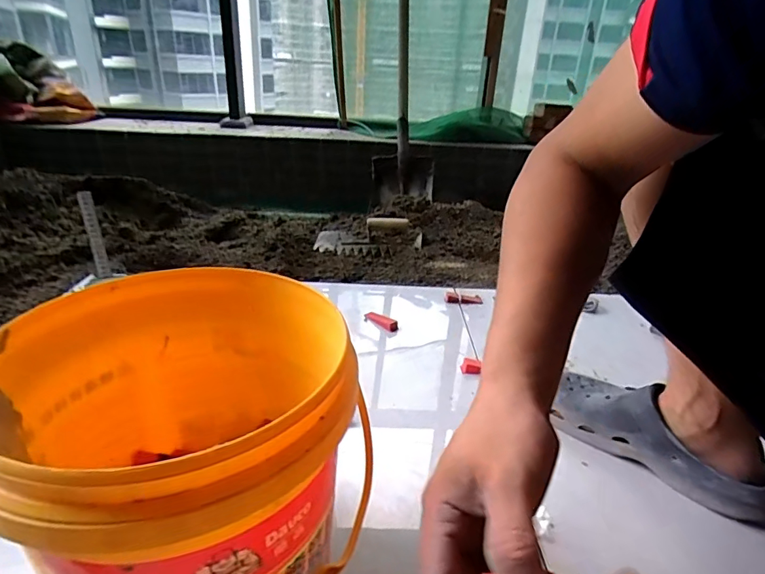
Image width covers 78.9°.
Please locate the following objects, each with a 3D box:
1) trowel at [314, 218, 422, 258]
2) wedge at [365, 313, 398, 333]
[{"bbox_3d":[-0.038,-0.134,1.226,0.272,0.108,0.108,7,26,7],"label":"trowel"},{"bbox_3d":[-0.003,0.061,0.829,0.063,0.019,0.018,16,28,27],"label":"wedge"}]

